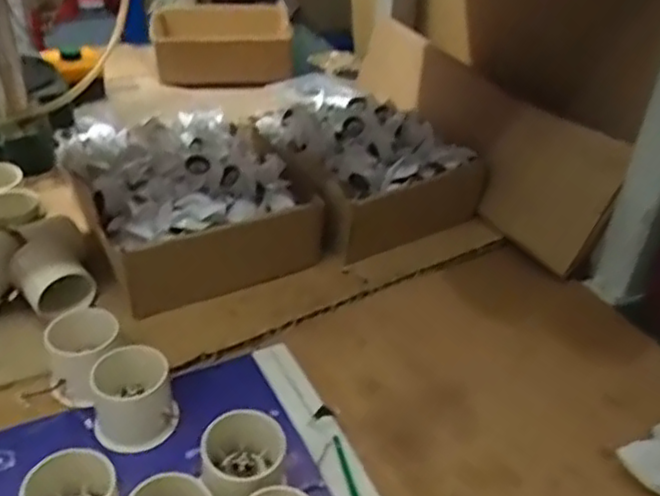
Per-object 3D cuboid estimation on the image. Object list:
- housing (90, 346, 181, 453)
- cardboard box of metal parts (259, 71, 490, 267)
[{"bbox_3d":[-0.134,0.103,0.470,0.054,0.049,0.049,-9,38,-18],"label":"housing"},{"bbox_3d":[0.033,-0.096,0.721,0.188,0.091,0.200,-19,43,-30],"label":"cardboard box of metal parts"}]

